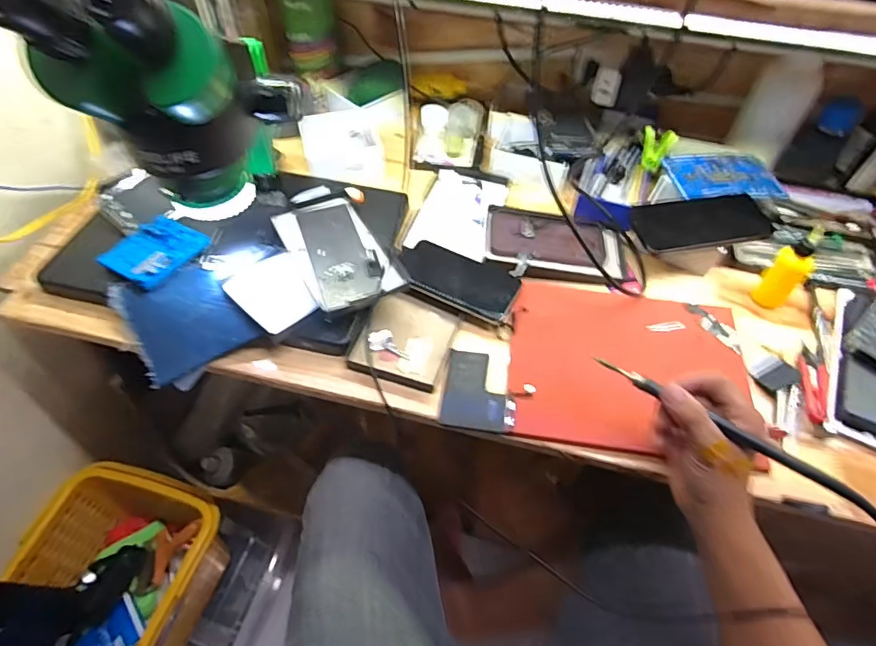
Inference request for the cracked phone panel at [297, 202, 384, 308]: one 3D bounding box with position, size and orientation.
[{"bbox_3d":[-0.111,-0.082,0.588,0.070,0.010,0.160,-16,57,-12],"label":"cracked phone panel"}]

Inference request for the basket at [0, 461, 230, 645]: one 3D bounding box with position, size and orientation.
[{"bbox_3d":[-0.506,0.437,0.794,0.259,0.189,0.364,11,54,8],"label":"basket"}]

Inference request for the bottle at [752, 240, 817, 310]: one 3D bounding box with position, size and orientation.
[{"bbox_3d":[0.395,-0.057,0.583,0.038,0.086,0.029,37,61,24],"label":"bottle"}]

